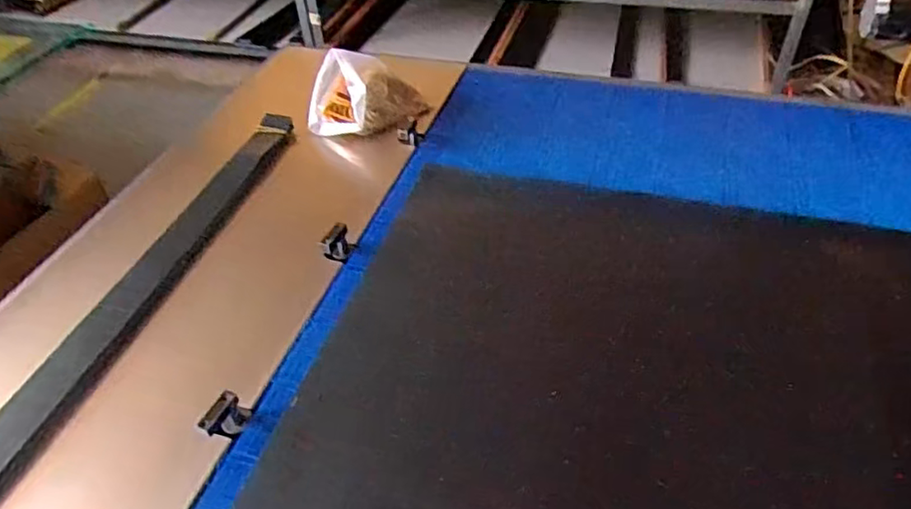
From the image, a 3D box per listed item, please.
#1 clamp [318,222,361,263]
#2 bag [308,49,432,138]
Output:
[{"bbox_3d":[-0.168,-0.017,0.901,0.034,0.048,0.042,29,53,30],"label":"clamp"},{"bbox_3d":[-0.158,-0.286,1.104,0.203,0.122,0.102,-21,46,-17],"label":"bag"}]

